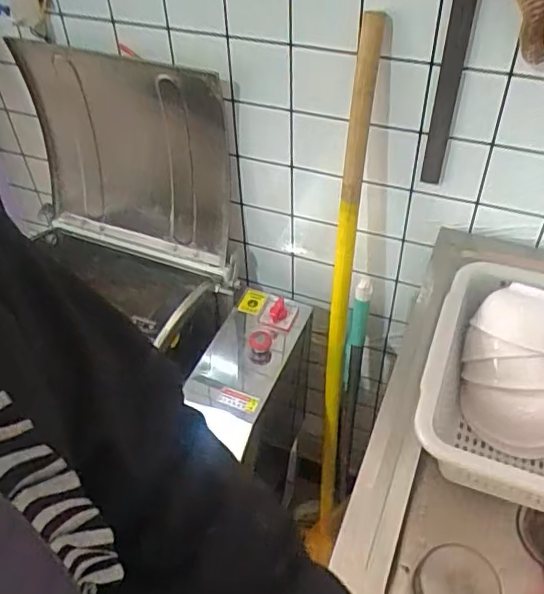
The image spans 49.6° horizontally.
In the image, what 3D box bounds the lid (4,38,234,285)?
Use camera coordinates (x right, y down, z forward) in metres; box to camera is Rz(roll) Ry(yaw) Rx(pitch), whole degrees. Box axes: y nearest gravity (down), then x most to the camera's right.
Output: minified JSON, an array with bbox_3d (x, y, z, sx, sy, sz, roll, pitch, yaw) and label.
[{"bbox_3d":[-0.271,-0.247,1.054,0.400,0.382,0.082,19,49,20],"label":"lid"}]

